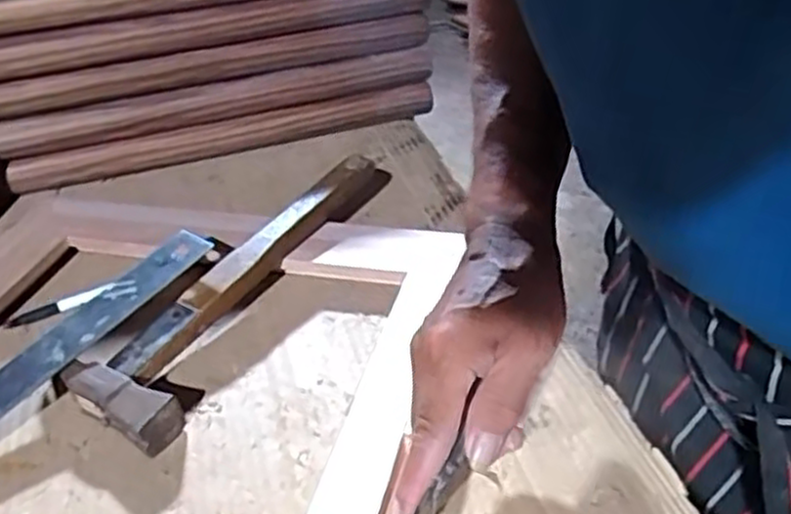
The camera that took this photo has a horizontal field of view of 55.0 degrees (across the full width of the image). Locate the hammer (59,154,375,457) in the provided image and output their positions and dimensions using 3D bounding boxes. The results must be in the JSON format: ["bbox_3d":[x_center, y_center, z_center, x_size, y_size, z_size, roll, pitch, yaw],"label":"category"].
[{"bbox_3d":[-0.116,0.014,0.594,0.085,0.053,0.318,14,38,24],"label":"hammer"}]

